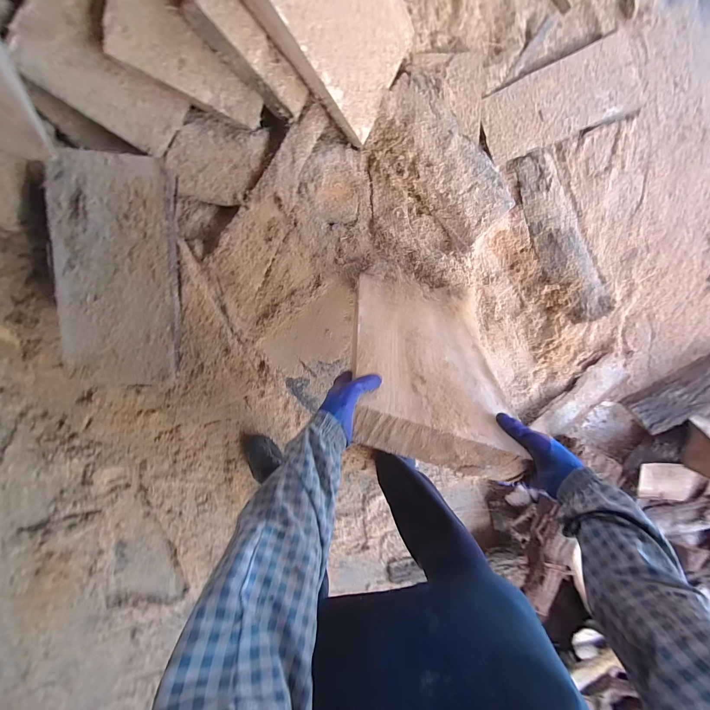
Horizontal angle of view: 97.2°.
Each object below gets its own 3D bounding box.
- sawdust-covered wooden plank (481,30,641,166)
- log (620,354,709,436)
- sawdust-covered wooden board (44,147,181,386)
[{"bbox_3d":[0.577,-0.710,0.874,0.477,0.030,0.199,-26,99,0],"label":"sawdust-covered wooden plank"},{"bbox_3d":[1.114,0.084,0.983,0.517,0.067,0.131,-29,99,1],"label":"log"},{"bbox_3d":[-0.538,-0.179,0.714,0.251,0.059,0.488,3,99,-7],"label":"sawdust-covered wooden board"}]

